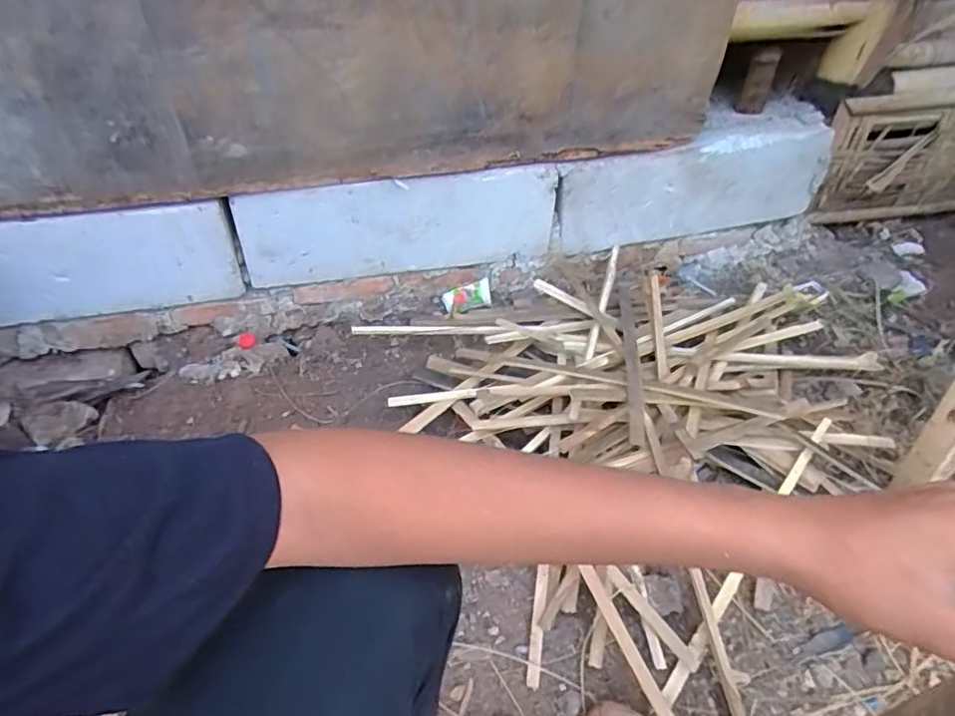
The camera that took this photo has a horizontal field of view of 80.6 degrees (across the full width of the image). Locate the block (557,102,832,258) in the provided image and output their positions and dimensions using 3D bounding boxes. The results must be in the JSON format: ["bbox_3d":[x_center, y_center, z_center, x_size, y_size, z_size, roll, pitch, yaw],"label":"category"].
[{"bbox_3d":[0.447,-0.402,1.254,0.601,0.223,0.171,-11,44,-11],"label":"block"}]

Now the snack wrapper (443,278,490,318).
[{"bbox_3d":[-0.020,-0.122,1.167,0.100,0.055,0.018,-18,19,15],"label":"snack wrapper"}]

